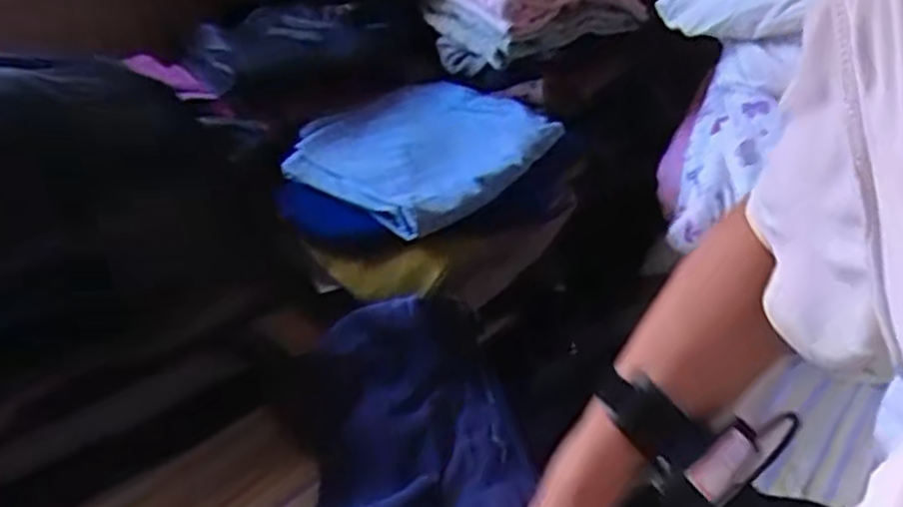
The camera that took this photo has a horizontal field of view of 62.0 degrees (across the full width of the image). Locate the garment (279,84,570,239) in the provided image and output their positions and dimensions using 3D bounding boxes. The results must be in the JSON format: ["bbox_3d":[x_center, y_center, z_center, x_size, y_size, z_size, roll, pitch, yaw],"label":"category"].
[{"bbox_3d":[-0.033,-0.127,0.887,0.212,0.070,0.279,17,36,34],"label":"garment"}]

